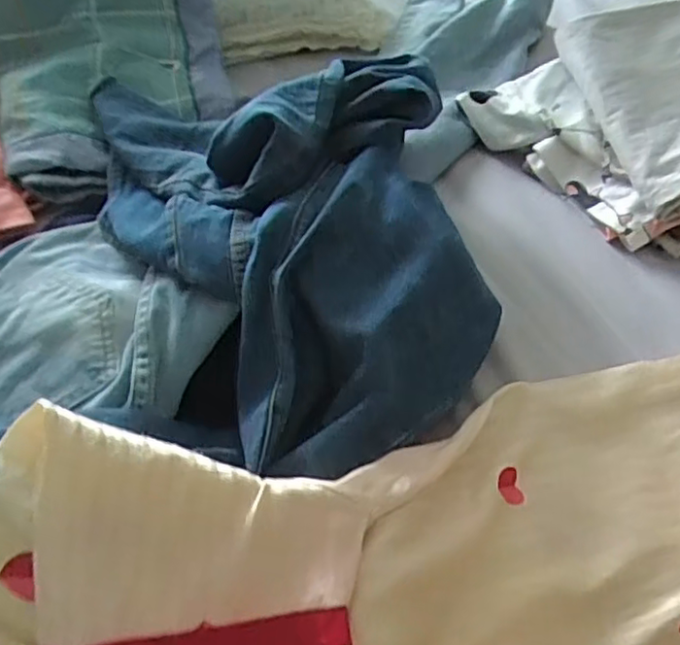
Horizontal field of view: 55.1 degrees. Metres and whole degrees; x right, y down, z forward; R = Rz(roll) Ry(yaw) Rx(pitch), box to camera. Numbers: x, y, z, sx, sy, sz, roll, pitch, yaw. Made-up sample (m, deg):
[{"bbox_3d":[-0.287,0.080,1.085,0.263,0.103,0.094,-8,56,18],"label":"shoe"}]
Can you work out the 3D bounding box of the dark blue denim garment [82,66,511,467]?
[{"bbox_3d":[-0.044,-0.098,0.507,0.278,0.112,0.431,-10,48,-10],"label":"dark blue denim garment"}]

